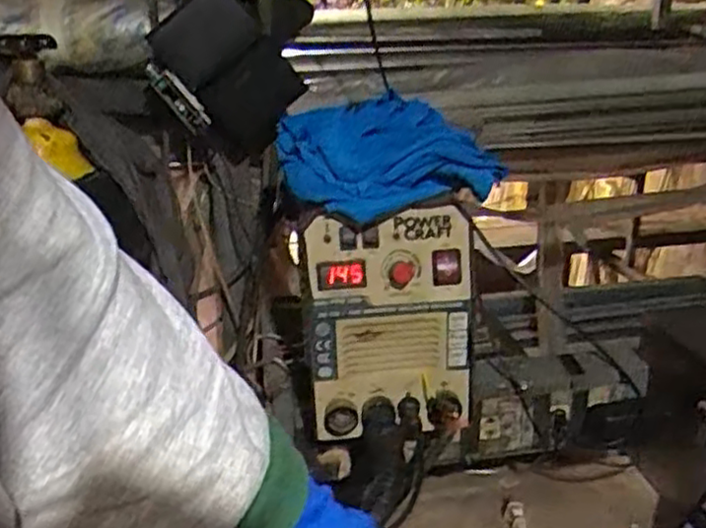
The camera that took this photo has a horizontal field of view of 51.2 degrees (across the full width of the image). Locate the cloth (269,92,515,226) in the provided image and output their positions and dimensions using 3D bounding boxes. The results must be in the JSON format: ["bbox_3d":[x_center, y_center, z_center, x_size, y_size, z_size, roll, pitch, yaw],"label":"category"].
[{"bbox_3d":[0.027,-0.104,0.691,0.194,0.082,0.130,-9,24,-13],"label":"cloth"}]

